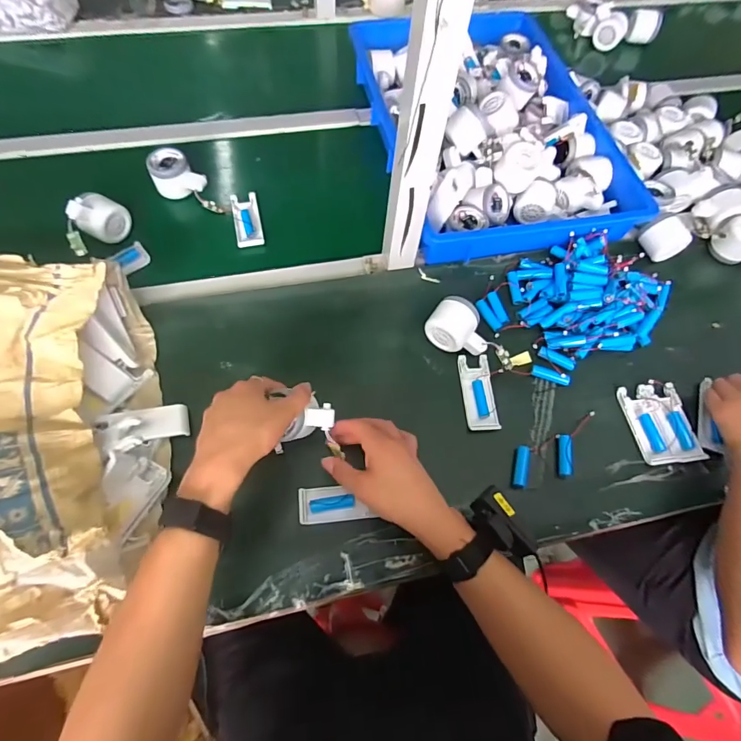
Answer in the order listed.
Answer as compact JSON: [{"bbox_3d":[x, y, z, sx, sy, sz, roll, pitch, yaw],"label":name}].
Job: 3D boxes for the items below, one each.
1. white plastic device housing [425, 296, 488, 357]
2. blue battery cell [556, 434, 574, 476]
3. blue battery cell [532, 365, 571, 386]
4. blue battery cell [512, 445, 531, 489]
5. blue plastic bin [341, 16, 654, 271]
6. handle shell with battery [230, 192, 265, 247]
[{"bbox_3d":[0.118,-0.057,0.583,0.082,0.053,0.056,21,65,6],"label":"white plastic device housing"},{"bbox_3d":[0.239,0.103,0.538,0.016,0.015,0.053,11,64,1],"label":"blue battery cell"},{"bbox_3d":[0.241,0.006,0.587,0.049,0.014,0.015,22,65,7],"label":"blue battery cell"},{"bbox_3d":[0.181,0.114,0.527,0.014,0.013,0.055,18,65,5],"label":"blue battery cell"},{"bbox_3d":[0.198,-0.451,0.750,0.374,0.096,0.579,-10,66,-8],"label":"blue plastic bin"},{"bbox_3d":[-0.192,-0.233,0.684,0.040,0.017,0.099,-12,66,-9],"label":"handle shell with battery"}]

